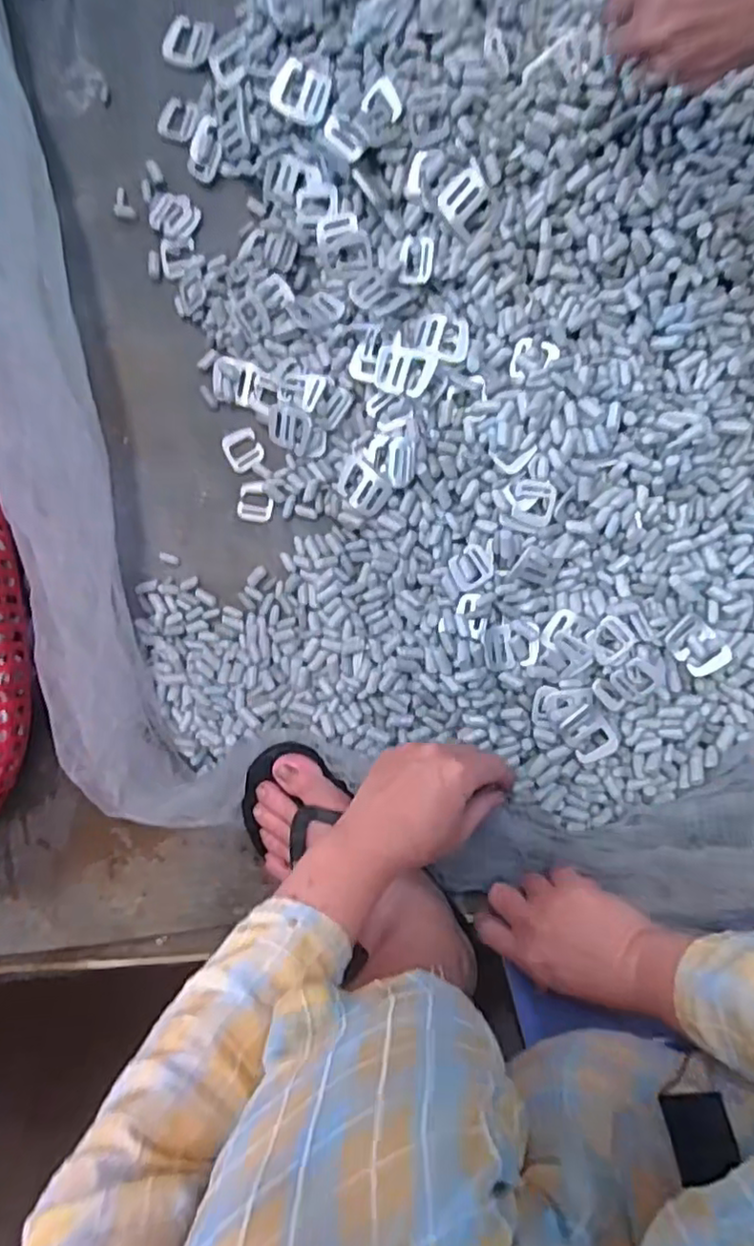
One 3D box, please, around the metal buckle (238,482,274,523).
[{"bbox_3d":[-0.100,-0.099,0.531,0.029,0.004,0.032,6,92,8],"label":"metal buckle"}]

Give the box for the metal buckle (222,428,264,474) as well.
[{"bbox_3d":[-0.111,-0.144,0.535,0.030,0.004,0.033,-27,87,8],"label":"metal buckle"}]

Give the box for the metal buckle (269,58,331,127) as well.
[{"bbox_3d":[-0.057,-0.400,0.486,0.046,0.008,0.034,31,96,7],"label":"metal buckle"}]

